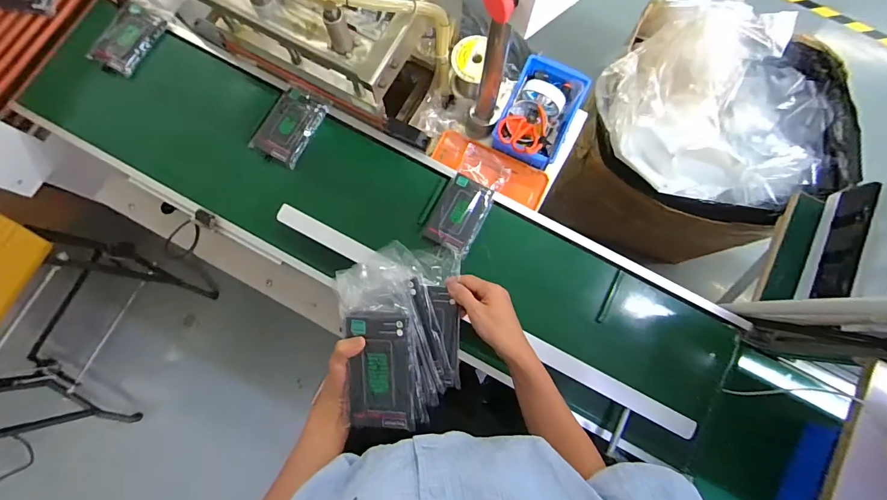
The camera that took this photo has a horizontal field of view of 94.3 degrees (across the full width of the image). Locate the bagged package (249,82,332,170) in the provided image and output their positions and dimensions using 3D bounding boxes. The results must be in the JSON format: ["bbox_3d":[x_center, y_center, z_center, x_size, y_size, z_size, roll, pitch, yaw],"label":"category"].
[{"bbox_3d":[-0.289,-0.238,0.791,0.095,0.040,0.153,30,81,4],"label":"bagged package"}]

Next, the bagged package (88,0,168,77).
[{"bbox_3d":[-0.624,-0.415,0.814,0.106,0.026,0.144,23,81,3],"label":"bagged package"}]

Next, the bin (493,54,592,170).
[{"bbox_3d":[0.198,-0.279,0.840,0.140,0.079,0.221,24,81,3],"label":"bin"}]

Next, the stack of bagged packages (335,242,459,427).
[{"bbox_3d":[-0.058,0.103,0.518,0.146,0.069,0.219,0,80,-1],"label":"stack of bagged packages"}]

